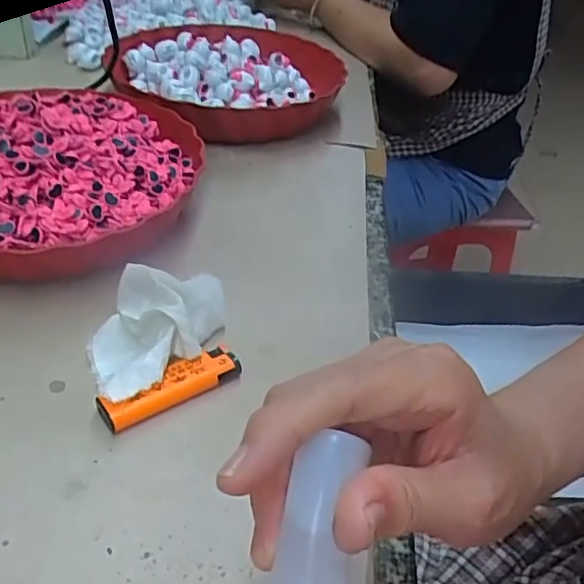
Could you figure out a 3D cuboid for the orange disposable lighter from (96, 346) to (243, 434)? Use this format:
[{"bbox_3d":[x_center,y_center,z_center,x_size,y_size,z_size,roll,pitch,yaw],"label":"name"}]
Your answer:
[{"bbox_3d":[-0.069,0.053,0.335,0.080,0.017,0.024,-22,47,-30],"label":"orange disposable lighter"}]

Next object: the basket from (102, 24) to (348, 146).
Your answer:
[{"bbox_3d":[-0.068,-0.220,0.622,0.224,0.052,0.250,10,39,4],"label":"basket"}]

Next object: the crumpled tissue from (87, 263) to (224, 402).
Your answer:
[{"bbox_3d":[-0.086,0.021,0.351,0.065,0.044,0.099,14,40,10],"label":"crumpled tissue"}]

